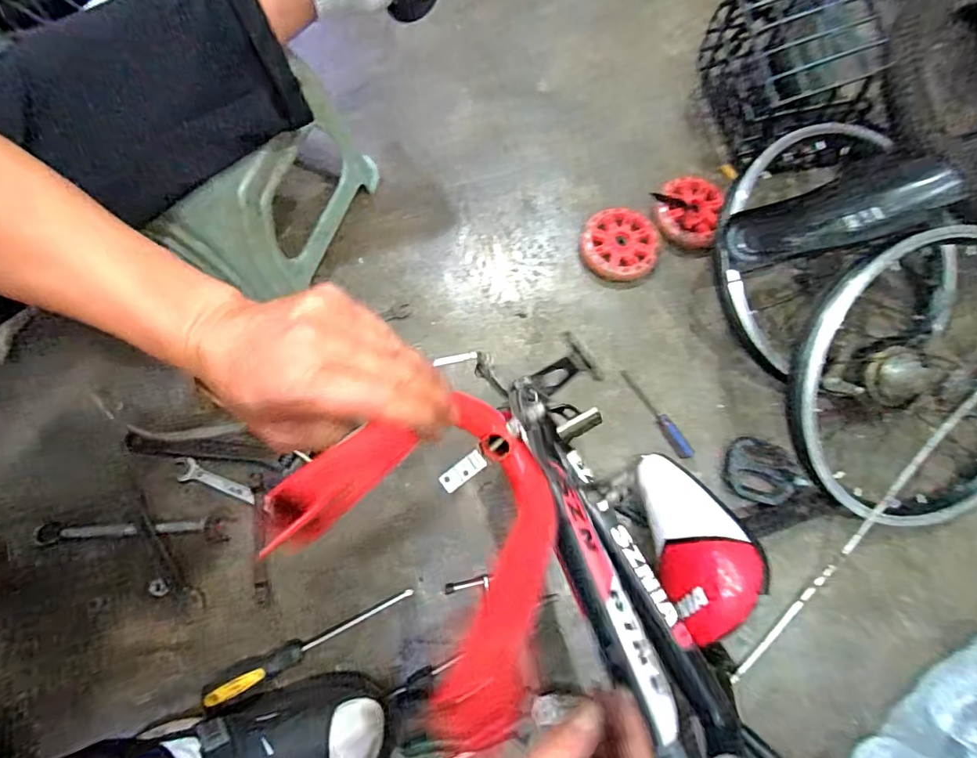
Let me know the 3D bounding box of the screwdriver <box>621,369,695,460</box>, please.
[{"bbox_3d":[0.205,0.041,0.617,0.018,0.014,0.125,-29,77,-8],"label":"screwdriver"}]

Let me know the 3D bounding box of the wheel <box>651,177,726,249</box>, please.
[{"bbox_3d":[0.263,-0.224,0.682,0.089,0.028,0.101,7,75,1],"label":"wheel"}]

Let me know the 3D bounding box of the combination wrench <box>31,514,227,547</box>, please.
[{"bbox_3d":[-0.387,0.167,0.553,0.202,0.004,0.026,-2,75,-2],"label":"combination wrench"}]

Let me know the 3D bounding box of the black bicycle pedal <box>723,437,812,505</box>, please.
[{"bbox_3d":[0.318,0.108,0.587,0.085,0.024,0.071,21,76,4],"label":"black bicycle pedal"}]

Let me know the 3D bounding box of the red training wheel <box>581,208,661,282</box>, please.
[{"bbox_3d":[0.175,-0.179,0.671,0.095,0.024,0.106,29,76,6],"label":"red training wheel"}]

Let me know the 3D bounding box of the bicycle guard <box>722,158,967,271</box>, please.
[{"bbox_3d":[0.384,-0.180,0.562,0.259,0.047,0.077,-18,76,-6],"label":"bicycle guard"}]

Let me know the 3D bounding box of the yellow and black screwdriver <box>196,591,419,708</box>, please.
[{"bbox_3d":[-0.186,0.275,0.529,0.217,0.033,0.024,-25,77,-8],"label":"yellow and black screwdriver"}]

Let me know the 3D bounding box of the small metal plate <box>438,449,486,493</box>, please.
[{"bbox_3d":[-0.020,0.072,0.396,0.038,0.004,0.016,-38,85,-1],"label":"small metal plate"}]

